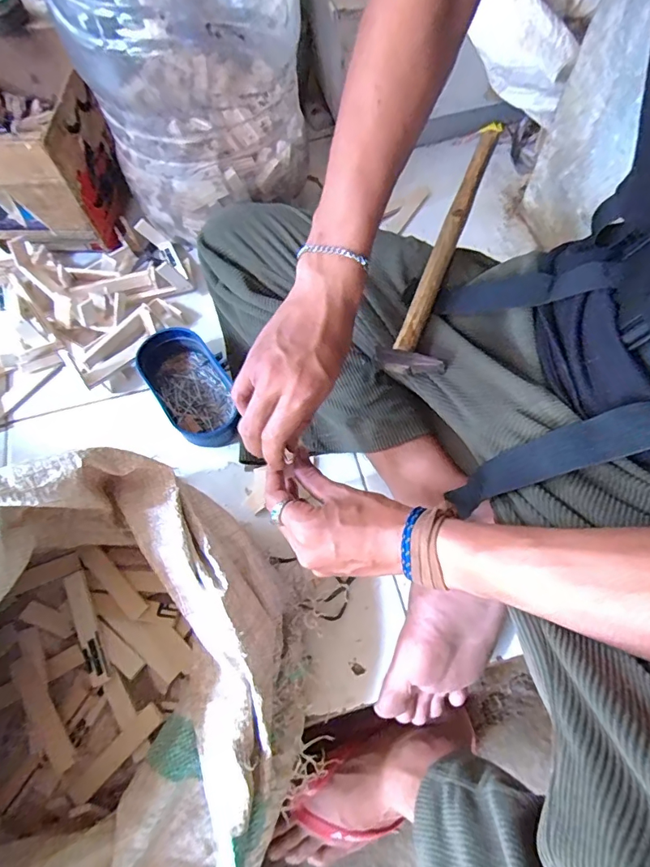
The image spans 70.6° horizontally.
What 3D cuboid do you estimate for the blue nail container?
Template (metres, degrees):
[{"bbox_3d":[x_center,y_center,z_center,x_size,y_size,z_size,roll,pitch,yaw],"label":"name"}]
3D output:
[{"bbox_3d":[-0.158,-0.055,0.551,0.086,0.043,0.157,-31,68,-11],"label":"blue nail container"}]

